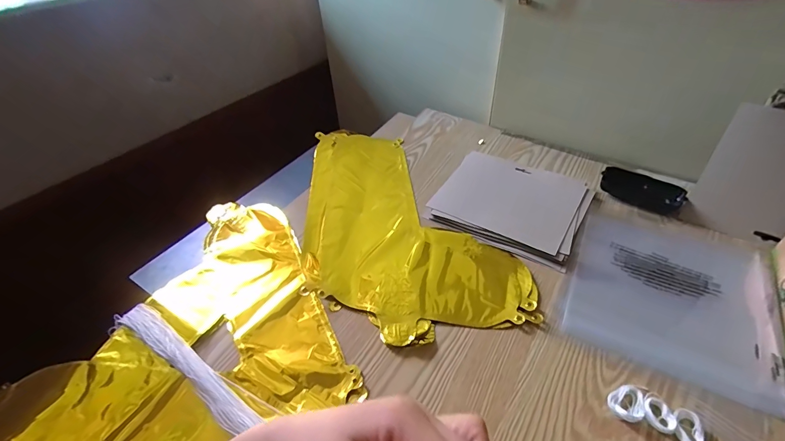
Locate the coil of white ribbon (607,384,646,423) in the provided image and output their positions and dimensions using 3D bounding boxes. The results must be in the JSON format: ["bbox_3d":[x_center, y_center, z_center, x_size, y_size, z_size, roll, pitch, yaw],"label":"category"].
[{"bbox_3d":[0.224,0.174,0.356,0.037,0.008,0.029,-22,46,-19],"label":"coil of white ribbon"}]

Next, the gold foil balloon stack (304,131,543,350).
[{"bbox_3d":[-0.014,-0.004,0.549,0.227,0.024,0.438,-20,45,-18],"label":"gold foil balloon stack"}]

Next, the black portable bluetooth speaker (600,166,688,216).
[{"bbox_3d":[0.373,-0.045,0.564,0.107,0.032,0.036,23,49,26],"label":"black portable bluetooth speaker"}]

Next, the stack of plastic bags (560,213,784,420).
[{"bbox_3d":[0.339,0.081,0.461,0.215,0.009,0.248,20,47,23],"label":"stack of plastic bags"}]

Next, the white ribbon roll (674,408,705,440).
[{"bbox_3d":[0.266,0.188,0.337,0.023,0.010,0.032,10,44,14],"label":"white ribbon roll"}]

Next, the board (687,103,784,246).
[{"bbox_3d":[0.511,-0.045,0.470,0.191,0.161,0.009,23,23,24],"label":"board"}]

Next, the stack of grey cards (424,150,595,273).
[{"bbox_3d":[0.175,-0.028,0.560,0.201,0.015,0.173,23,49,26],"label":"stack of grey cards"}]

